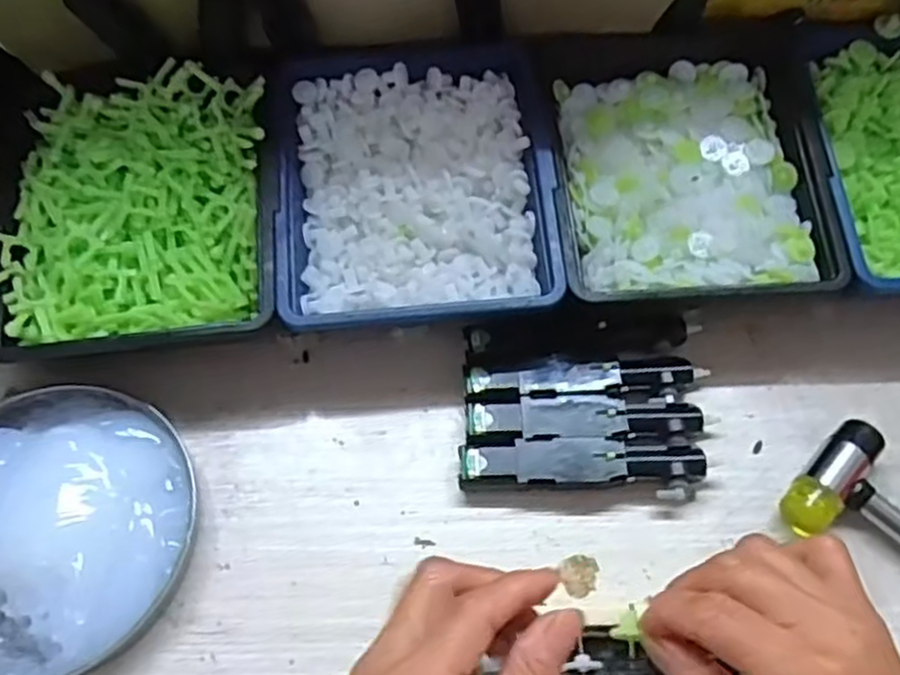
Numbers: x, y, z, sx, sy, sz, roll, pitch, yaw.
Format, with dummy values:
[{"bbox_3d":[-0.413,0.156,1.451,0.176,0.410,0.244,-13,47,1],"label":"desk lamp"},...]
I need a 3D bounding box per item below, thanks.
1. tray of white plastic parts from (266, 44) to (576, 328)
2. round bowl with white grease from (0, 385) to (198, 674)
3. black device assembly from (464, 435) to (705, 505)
[{"bbox_3d":[-0.019,-0.083,0.408,0.147,0.039,0.159,-4,61,-3],"label":"tray of white plastic parts"},{"bbox_3d":[-0.197,0.090,0.361,0.140,0.029,0.140,0,61,0],"label":"round bowl with white grease"},{"bbox_3d":[0.065,0.065,0.379,0.118,0.021,0.029,3,61,1],"label":"black device assembly"}]

